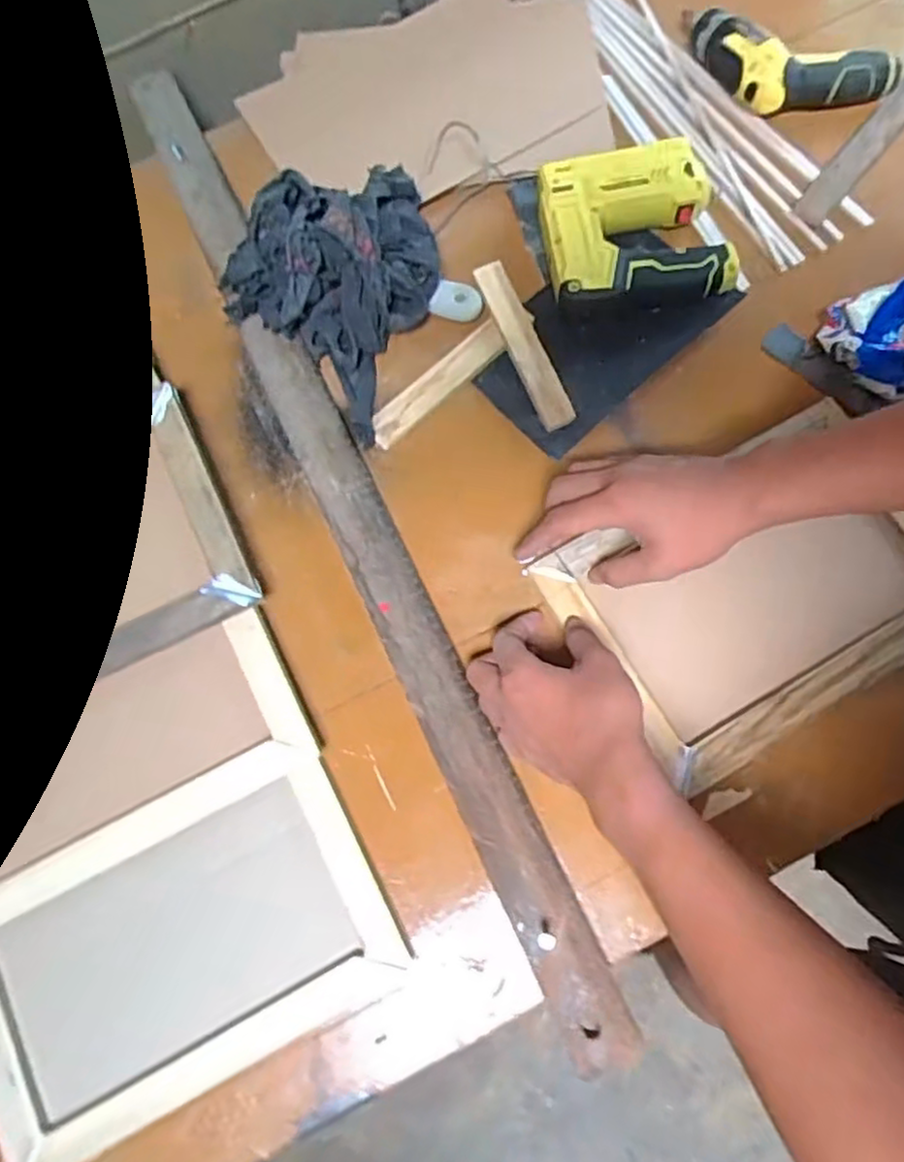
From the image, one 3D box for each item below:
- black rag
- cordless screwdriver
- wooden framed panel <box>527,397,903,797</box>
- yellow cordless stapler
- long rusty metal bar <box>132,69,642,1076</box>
[{"bbox_3d":[-0.099,-0.267,0.603,0.161,0.070,0.239,21,76,8],"label":"black rag"},{"bbox_3d":[0.314,-0.484,0.661,0.206,0.056,0.088,17,76,10],"label":"cordless screwdriver"},{"bbox_3d":[0.238,0.004,0.545,0.281,0.036,0.201,-30,77,-8],"label":"wooden framed panel"},{"bbox_3d":[0.157,-0.314,0.616,0.148,0.042,0.144,-8,75,-2],"label":"yellow cordless stapler"},{"bbox_3d":[-0.092,-0.093,0.576,0.057,0.027,0.926,-24,76,-6],"label":"long rusty metal bar"}]

